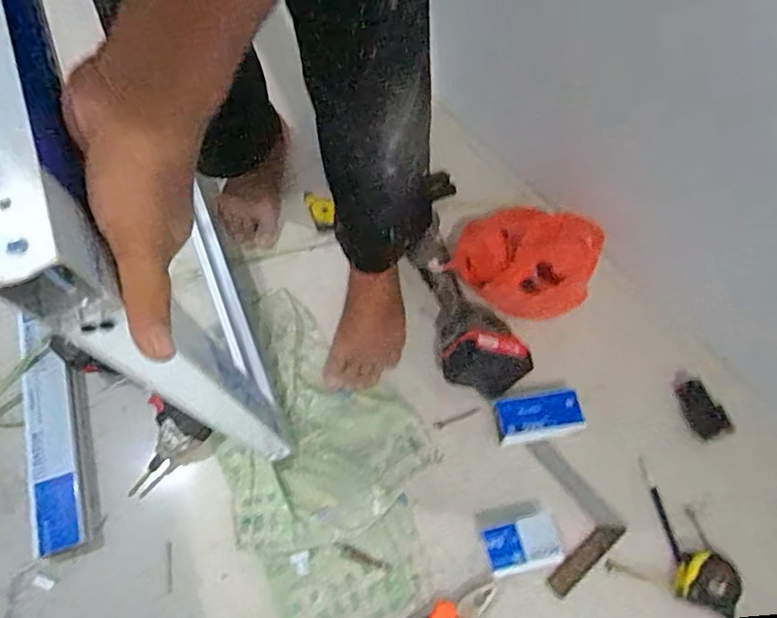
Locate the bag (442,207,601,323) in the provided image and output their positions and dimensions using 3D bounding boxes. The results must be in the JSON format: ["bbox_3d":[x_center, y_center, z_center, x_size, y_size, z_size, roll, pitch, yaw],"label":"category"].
[{"bbox_3d":[0.197,-0.080,0.808,0.189,0.186,0.132,16,65,5],"label":"bag"}]

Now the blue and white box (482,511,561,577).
[{"bbox_3d":[0.171,0.304,0.692,0.090,0.028,0.061,-9,66,-7],"label":"blue and white box"}]

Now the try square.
[{"bbox_3d":[0.223,0.274,0.726,0.120,0.028,0.169,-30,69,-15],"label":"try square"}]

